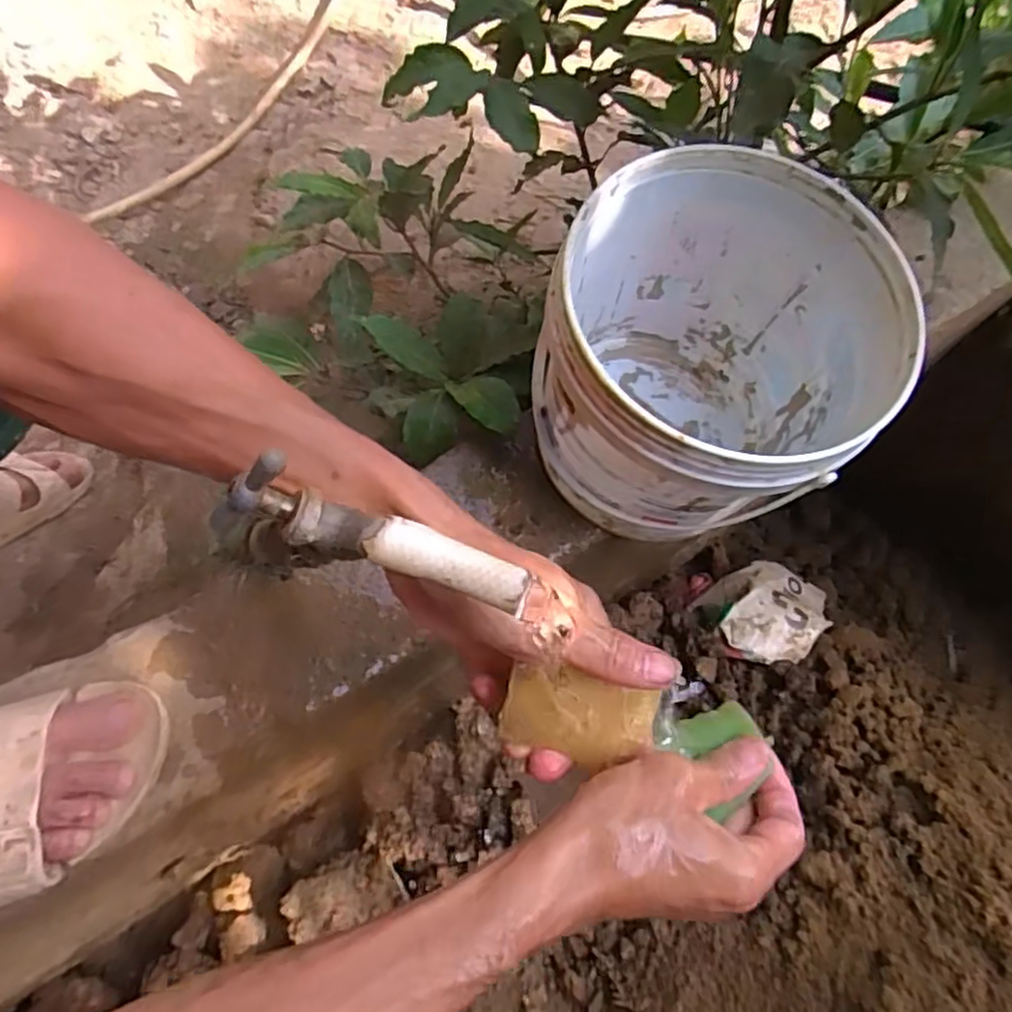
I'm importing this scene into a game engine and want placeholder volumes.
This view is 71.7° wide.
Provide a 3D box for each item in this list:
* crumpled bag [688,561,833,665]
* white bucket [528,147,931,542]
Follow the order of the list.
[{"bbox_3d":[0.358,0.146,0.964,0.187,0.094,0.153,2,67,-3],"label":"crumpled bag"},{"bbox_3d":[0.119,-0.078,0.445,0.189,0.181,0.188,1,67,-3],"label":"white bucket"}]

